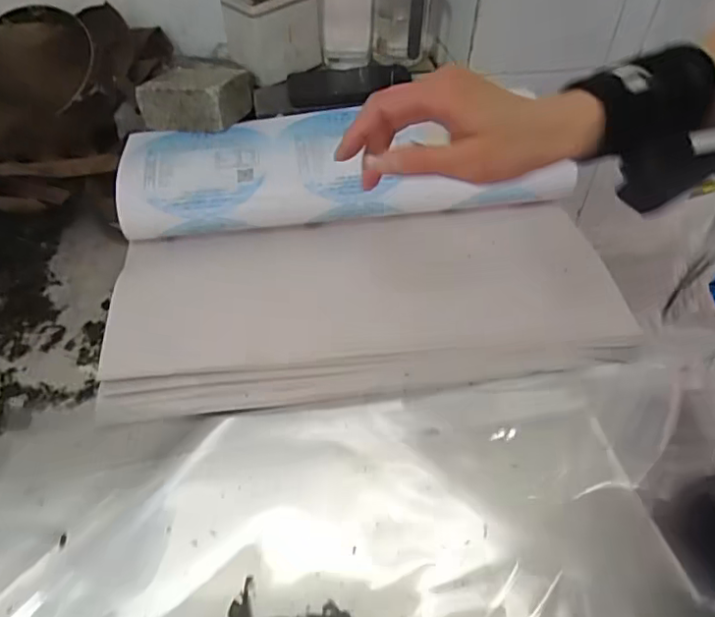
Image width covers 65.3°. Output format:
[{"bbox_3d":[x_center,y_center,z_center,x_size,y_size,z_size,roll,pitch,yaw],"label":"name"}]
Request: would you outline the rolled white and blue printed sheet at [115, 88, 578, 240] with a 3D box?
[{"bbox_3d":[-0.007,-0.164,0.642,0.492,0.072,0.142,-6,45,-6],"label":"rolled white and blue printed sheet"}]

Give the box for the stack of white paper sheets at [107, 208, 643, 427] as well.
[{"bbox_3d":[0.009,-0.019,0.538,0.466,0.022,0.221,-6,45,-5],"label":"stack of white paper sheets"}]

